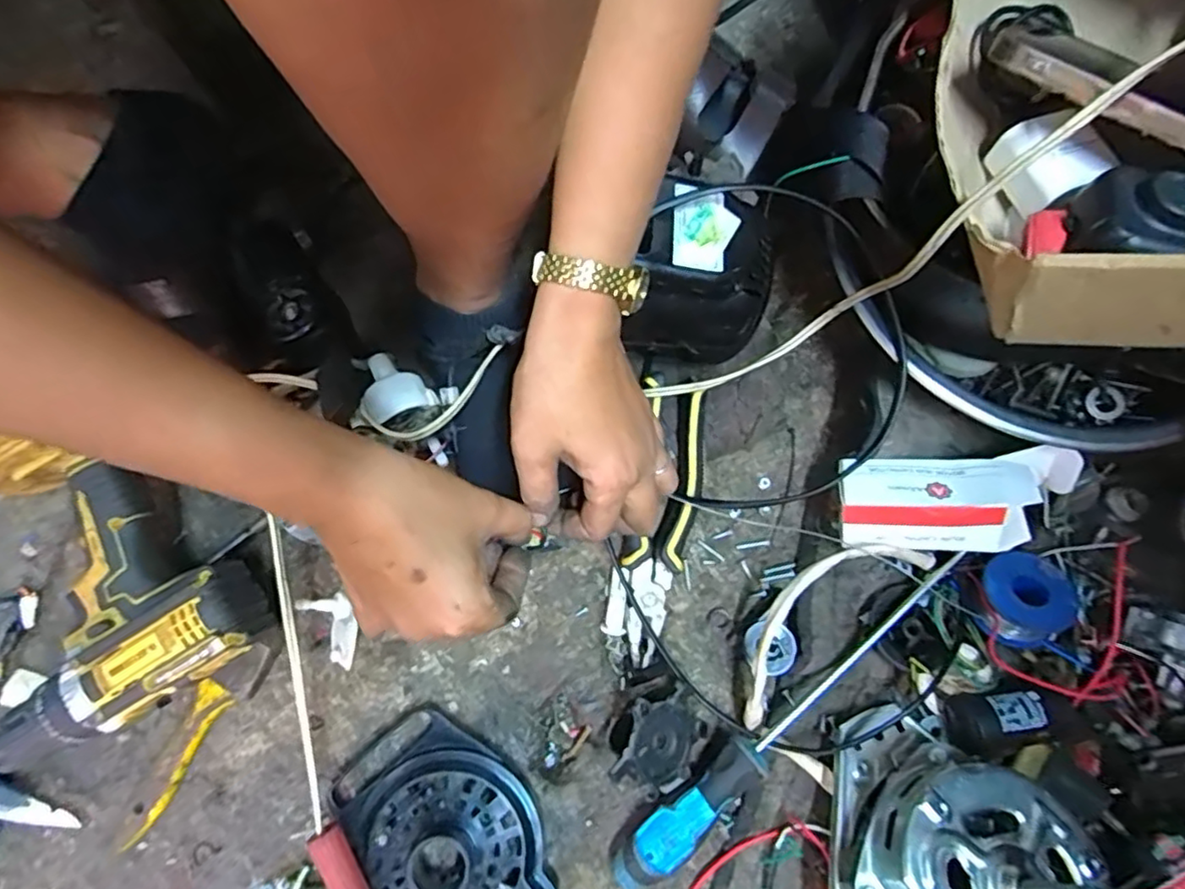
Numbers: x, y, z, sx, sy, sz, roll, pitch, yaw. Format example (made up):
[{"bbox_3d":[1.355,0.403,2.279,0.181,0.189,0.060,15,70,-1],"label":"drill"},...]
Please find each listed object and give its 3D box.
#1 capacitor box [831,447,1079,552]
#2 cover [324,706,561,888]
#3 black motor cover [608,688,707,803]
[{"bbox_3d":[0.230,0.034,0.410,0.143,0.041,0.055,-4,49,14],"label":"capacitor box"},{"bbox_3d":[-0.088,0.240,0.404,0.103,0.032,0.142,-35,77,-9],"label":"cover"},{"bbox_3d":[0.039,0.181,0.401,0.063,0.024,0.059,22,70,-29],"label":"black motor cover"}]

